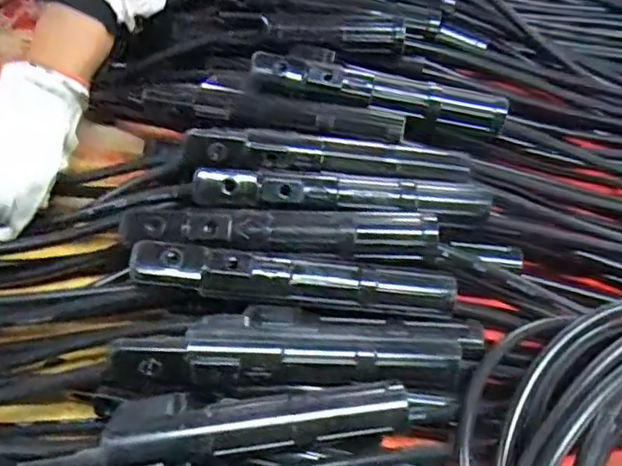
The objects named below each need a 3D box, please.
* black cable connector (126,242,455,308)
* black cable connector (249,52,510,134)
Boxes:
[{"bbox_3d":[-0.008,0.030,0.387,0.191,0.032,0.025,5,48,0],"label":"black cable connector"},{"bbox_3d":[0.052,-0.104,0.490,0.192,0.031,0.028,8,48,3],"label":"black cable connector"}]

